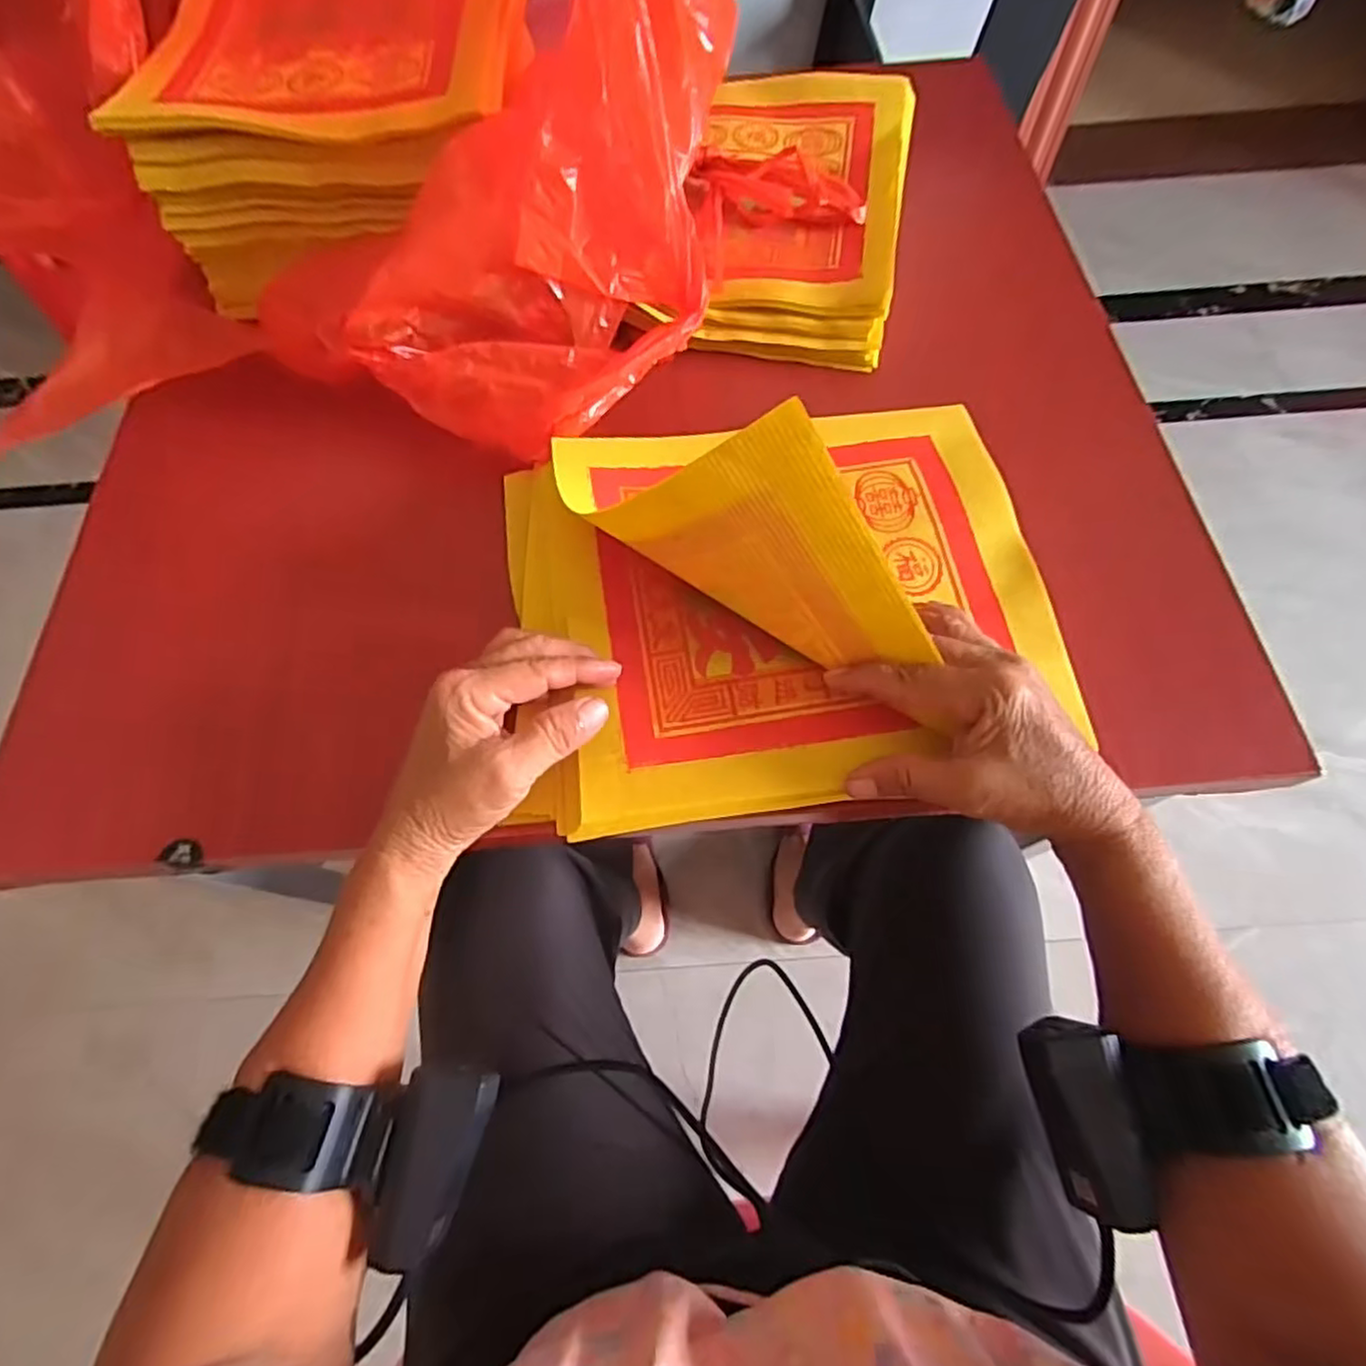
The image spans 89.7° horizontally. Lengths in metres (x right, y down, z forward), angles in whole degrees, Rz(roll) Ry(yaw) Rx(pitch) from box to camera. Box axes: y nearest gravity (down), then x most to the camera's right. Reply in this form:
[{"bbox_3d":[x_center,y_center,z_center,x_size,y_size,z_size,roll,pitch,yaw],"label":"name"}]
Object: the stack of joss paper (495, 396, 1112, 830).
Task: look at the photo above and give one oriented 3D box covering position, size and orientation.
[{"bbox_3d":[0.047,-0.069,0.329,0.284,0.133,0.229,-7,65,-1],"label":"stack of joss paper"}]

